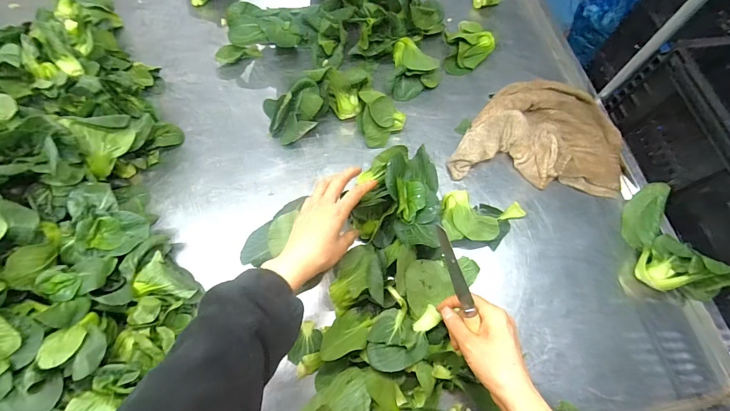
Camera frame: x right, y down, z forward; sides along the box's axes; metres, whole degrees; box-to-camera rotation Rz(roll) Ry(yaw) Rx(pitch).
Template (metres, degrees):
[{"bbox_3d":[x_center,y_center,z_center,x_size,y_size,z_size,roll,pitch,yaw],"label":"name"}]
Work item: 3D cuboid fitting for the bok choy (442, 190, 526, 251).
[{"bbox_3d":[0.197,0.027,0.590,0.145,0.042,0.088,6,68,2],"label":"bok choy"}]

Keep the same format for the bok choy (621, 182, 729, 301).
[{"bbox_3d":[0.472,0.049,0.545,0.076,0.115,0.187,-8,69,-4],"label":"bok choy"}]

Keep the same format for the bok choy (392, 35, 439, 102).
[{"bbox_3d":[0.101,-0.273,0.710,0.103,0.045,0.113,1,68,0],"label":"bok choy"}]

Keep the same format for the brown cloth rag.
[{"bbox_3d":[0.319,-0.140,0.664,0.304,0.038,0.221,5,68,2],"label":"brown cloth rag"}]

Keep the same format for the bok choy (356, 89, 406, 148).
[{"bbox_3d":[0.030,-0.160,0.652,0.085,0.065,0.087,0,68,0],"label":"bok choy"}]

